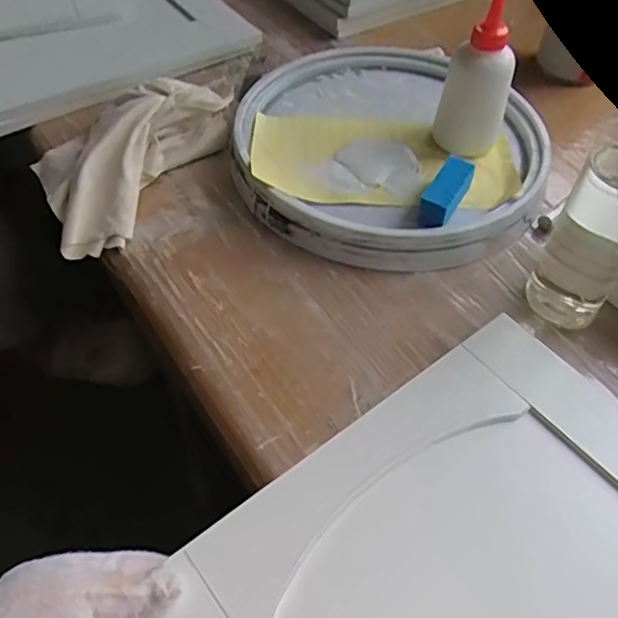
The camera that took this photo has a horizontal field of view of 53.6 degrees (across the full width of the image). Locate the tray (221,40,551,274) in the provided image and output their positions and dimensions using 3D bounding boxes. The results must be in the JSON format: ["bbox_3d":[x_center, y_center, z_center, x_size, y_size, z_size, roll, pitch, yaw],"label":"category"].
[{"bbox_3d":[0.066,-0.166,0.579,0.277,0.039,0.303,1,51,-1],"label":"tray"}]

